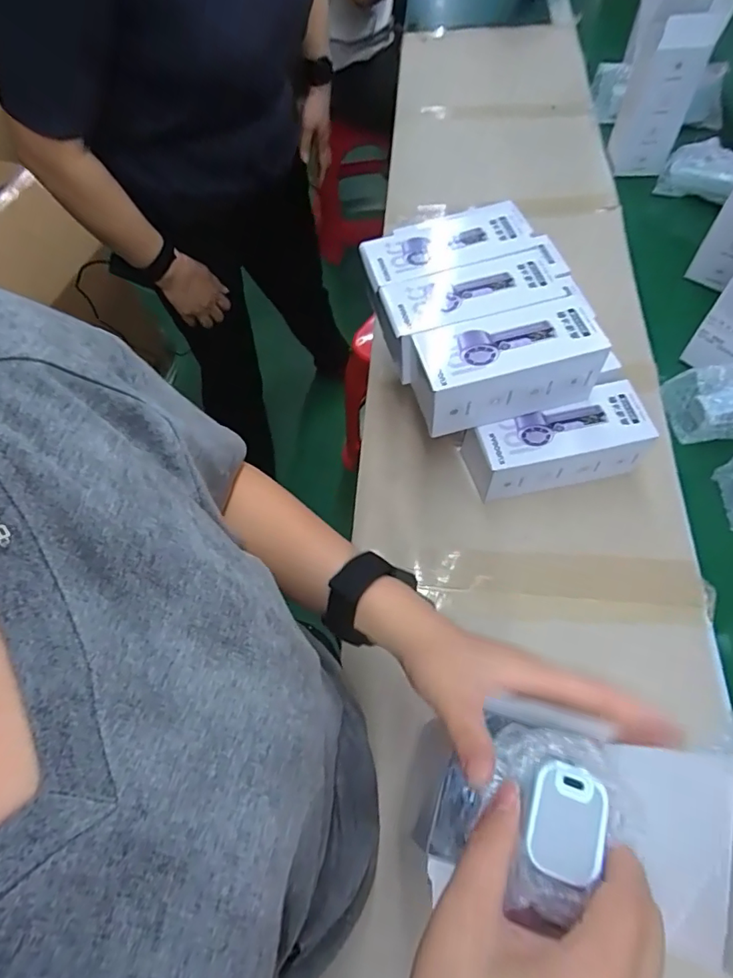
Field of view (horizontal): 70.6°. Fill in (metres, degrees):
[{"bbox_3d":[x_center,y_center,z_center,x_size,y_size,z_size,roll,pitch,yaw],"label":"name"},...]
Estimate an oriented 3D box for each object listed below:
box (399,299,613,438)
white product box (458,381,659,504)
[{"bbox_3d":[0.128,-0.117,0.493,0.168,0.073,0.073,-13,59,-4],"label":"box"},{"bbox_3d":[0.185,-0.041,0.527,0.185,0.064,0.075,-13,59,-4],"label":"white product box"}]

